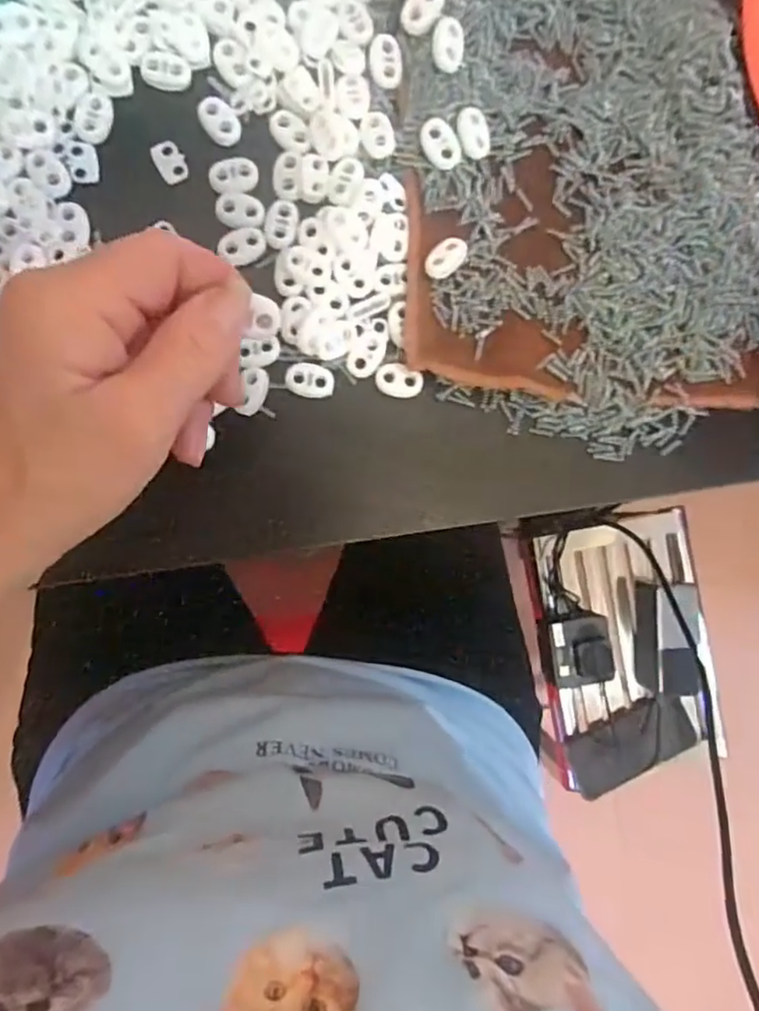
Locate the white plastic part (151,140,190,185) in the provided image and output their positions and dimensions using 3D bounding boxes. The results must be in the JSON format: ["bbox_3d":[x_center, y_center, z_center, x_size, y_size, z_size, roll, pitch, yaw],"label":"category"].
[{"bbox_3d":[-0.097,-0.160,0.291,0.013,0.004,0.020,-22,91,-7],"label":"white plastic part"}]

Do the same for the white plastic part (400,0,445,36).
[{"bbox_3d":[0.020,-0.227,0.287,0.015,0.004,0.024,36,98,-16],"label":"white plastic part"}]

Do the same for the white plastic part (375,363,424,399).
[{"bbox_3d":[0.010,-0.059,0.299,0.022,0.004,0.015,19,87,-6],"label":"white plastic part"}]

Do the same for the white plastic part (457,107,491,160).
[{"bbox_3d":[0.044,-0.176,0.299,0.016,0.008,0.022,-6,90,-7],"label":"white plastic part"}]

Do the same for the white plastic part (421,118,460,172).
[{"bbox_3d":[0.028,-0.169,0.295,0.015,0.008,0.023,-33,93,-6],"label":"white plastic part"}]

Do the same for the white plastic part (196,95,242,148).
[{"bbox_3d":[-0.074,-0.178,0.291,0.016,0.004,0.022,-44,94,-6],"label":"white plastic part"}]

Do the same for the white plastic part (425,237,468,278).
[{"bbox_3d":[0.032,-0.117,0.296,0.015,0.005,0.023,42,85,-4],"label":"white plastic part"}]

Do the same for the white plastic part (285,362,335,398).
[{"bbox_3d":[-0.032,-0.058,0.294,0.022,0.004,0.015,11,87,-6],"label":"white plastic part"}]

